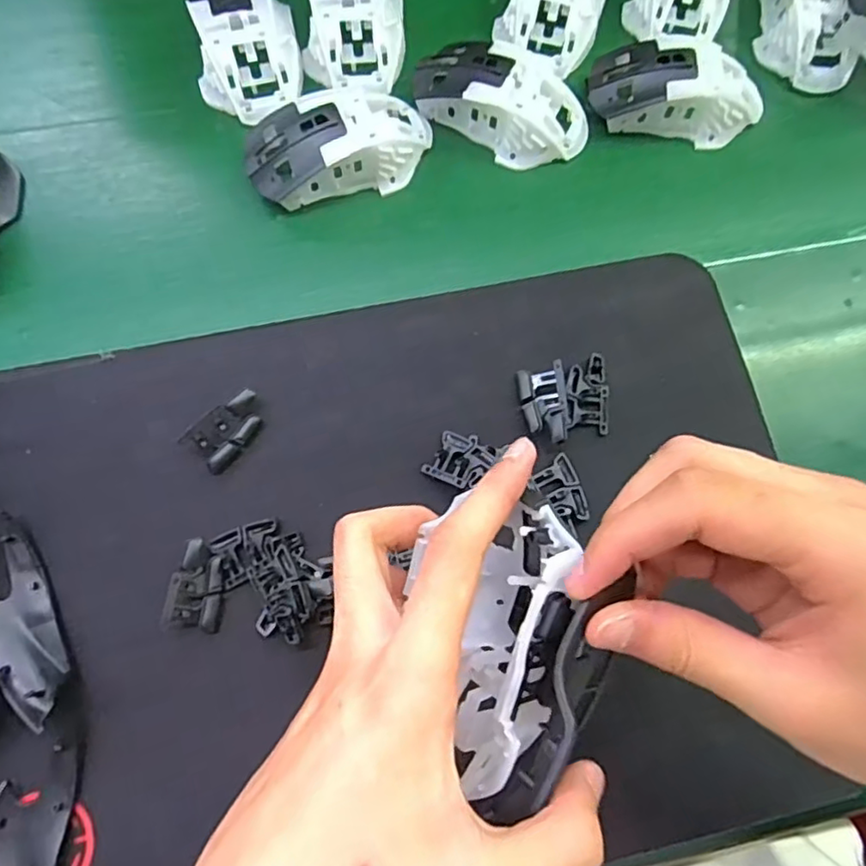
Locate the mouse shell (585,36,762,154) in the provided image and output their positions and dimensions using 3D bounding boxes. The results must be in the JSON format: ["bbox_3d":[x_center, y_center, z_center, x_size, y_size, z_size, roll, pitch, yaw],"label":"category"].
[{"bbox_3d":[0.159,-0.223,0.397,0.115,0.034,0.059,11,73,1],"label":"mouse shell"}]

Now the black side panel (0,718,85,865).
[{"bbox_3d":[-0.184,0.182,0.276,0.035,0.014,0.096,11,73,1],"label":"black side panel"}]

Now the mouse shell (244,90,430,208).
[{"bbox_3d":[-0.057,-0.179,0.375,0.116,0.034,0.063,-17,75,-7],"label":"mouse shell"}]

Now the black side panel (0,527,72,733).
[{"bbox_3d":[-0.199,0.094,0.298,0.034,0.013,0.090,-25,76,-9],"label":"black side panel"}]

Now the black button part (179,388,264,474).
[{"bbox_3d":[-0.107,-0.002,0.326,0.023,0.016,0.043,41,76,9],"label":"black button part"}]

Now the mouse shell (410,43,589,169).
[{"bbox_3d":[0.043,-0.212,0.391,0.113,0.036,0.062,21,74,4],"label":"mouse shell"}]

